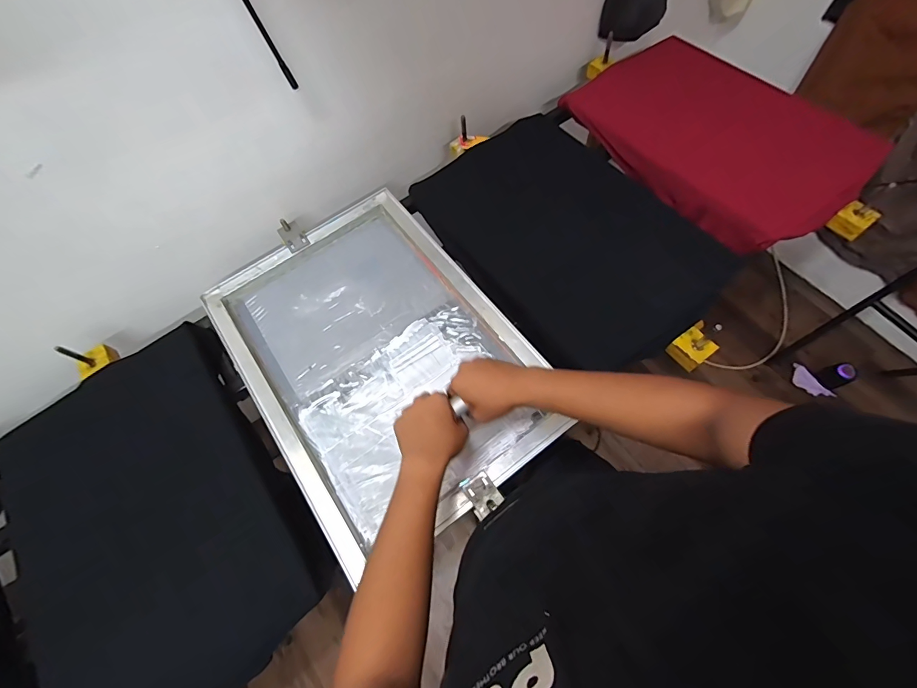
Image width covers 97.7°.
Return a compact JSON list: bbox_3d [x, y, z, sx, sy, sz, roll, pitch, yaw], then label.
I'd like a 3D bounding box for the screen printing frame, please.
[{"bbox_3d":[-0.158,0.012,0.768,0.464,0.051,0.656,-34,69,-15],"label":"screen printing frame"}]

